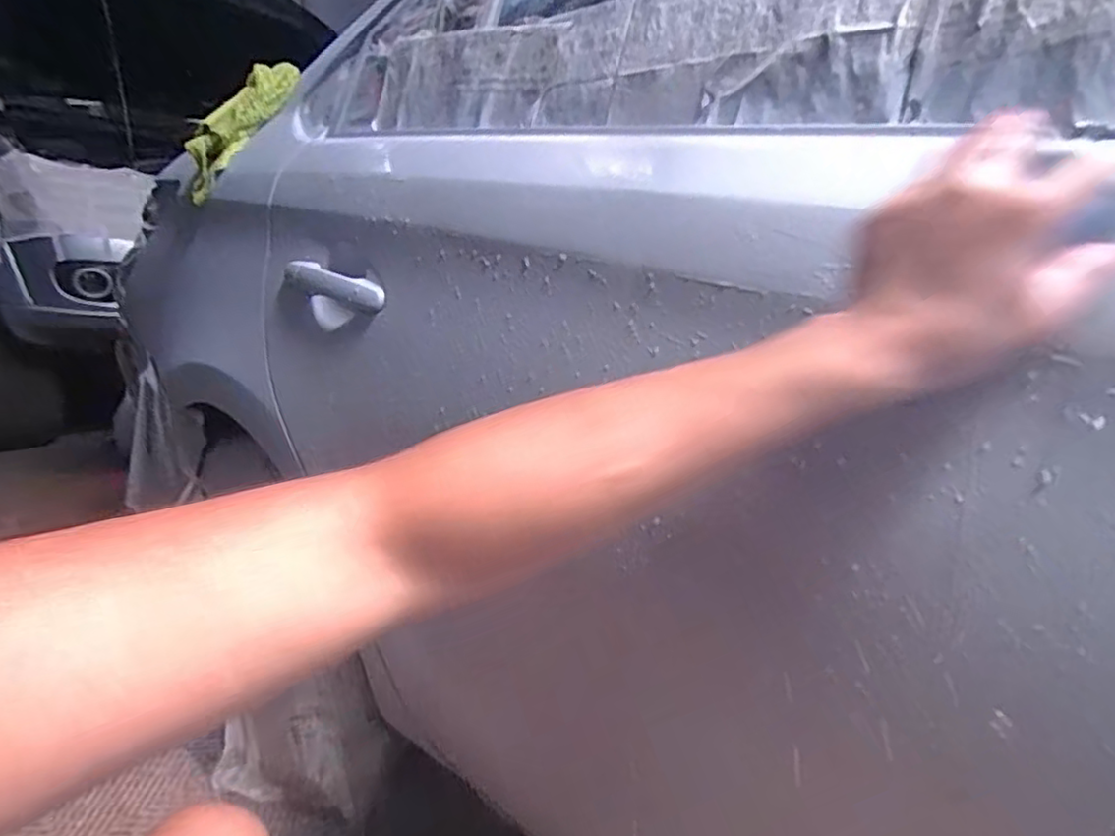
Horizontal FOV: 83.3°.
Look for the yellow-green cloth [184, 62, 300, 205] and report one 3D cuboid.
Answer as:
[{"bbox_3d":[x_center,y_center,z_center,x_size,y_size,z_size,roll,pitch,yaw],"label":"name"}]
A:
[{"bbox_3d":[-0.530,-0.484,1.033,0.070,0.280,0.075,39,-2,-28],"label":"yellow-green cloth"}]

